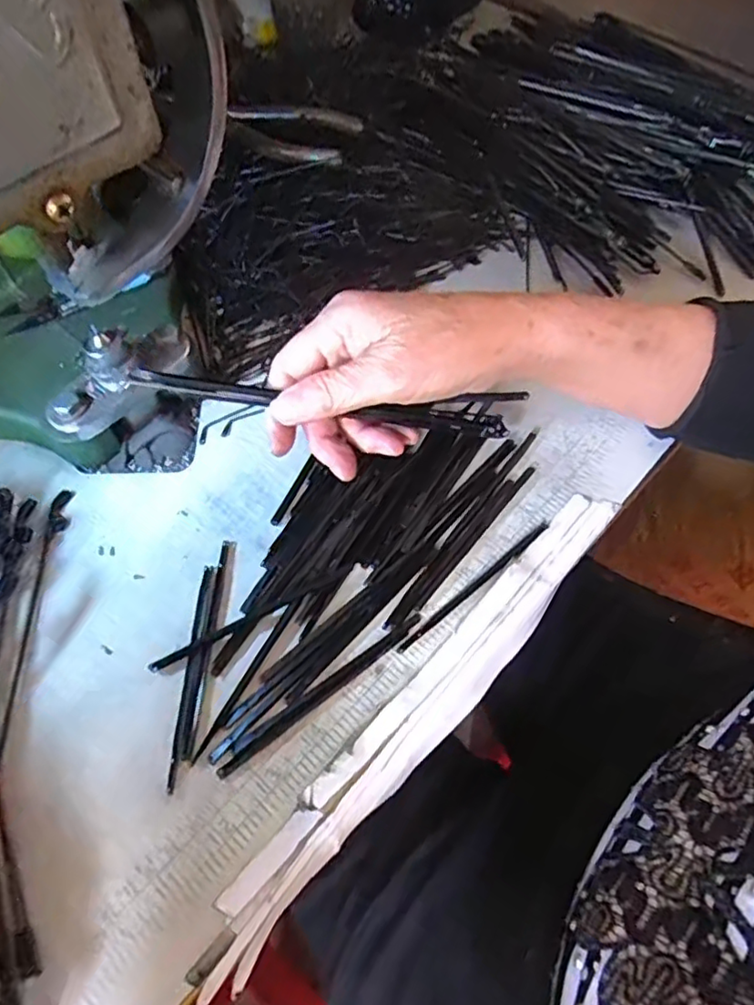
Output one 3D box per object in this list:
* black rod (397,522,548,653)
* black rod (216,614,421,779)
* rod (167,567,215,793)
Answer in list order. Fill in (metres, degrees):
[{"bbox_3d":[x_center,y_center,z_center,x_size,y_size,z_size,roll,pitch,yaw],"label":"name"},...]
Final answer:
[{"bbox_3d":[0.048,0.039,0.300,0.098,0.004,0.004,-36,69,-18],"label":"black rod"},{"bbox_3d":[-0.023,0.083,0.277,0.108,0.004,0.007,-35,69,-18],"label":"black rod"},{"bbox_3d":[-0.083,0.074,0.279,0.006,0.004,0.097,3,63,0],"label":"rod"}]

